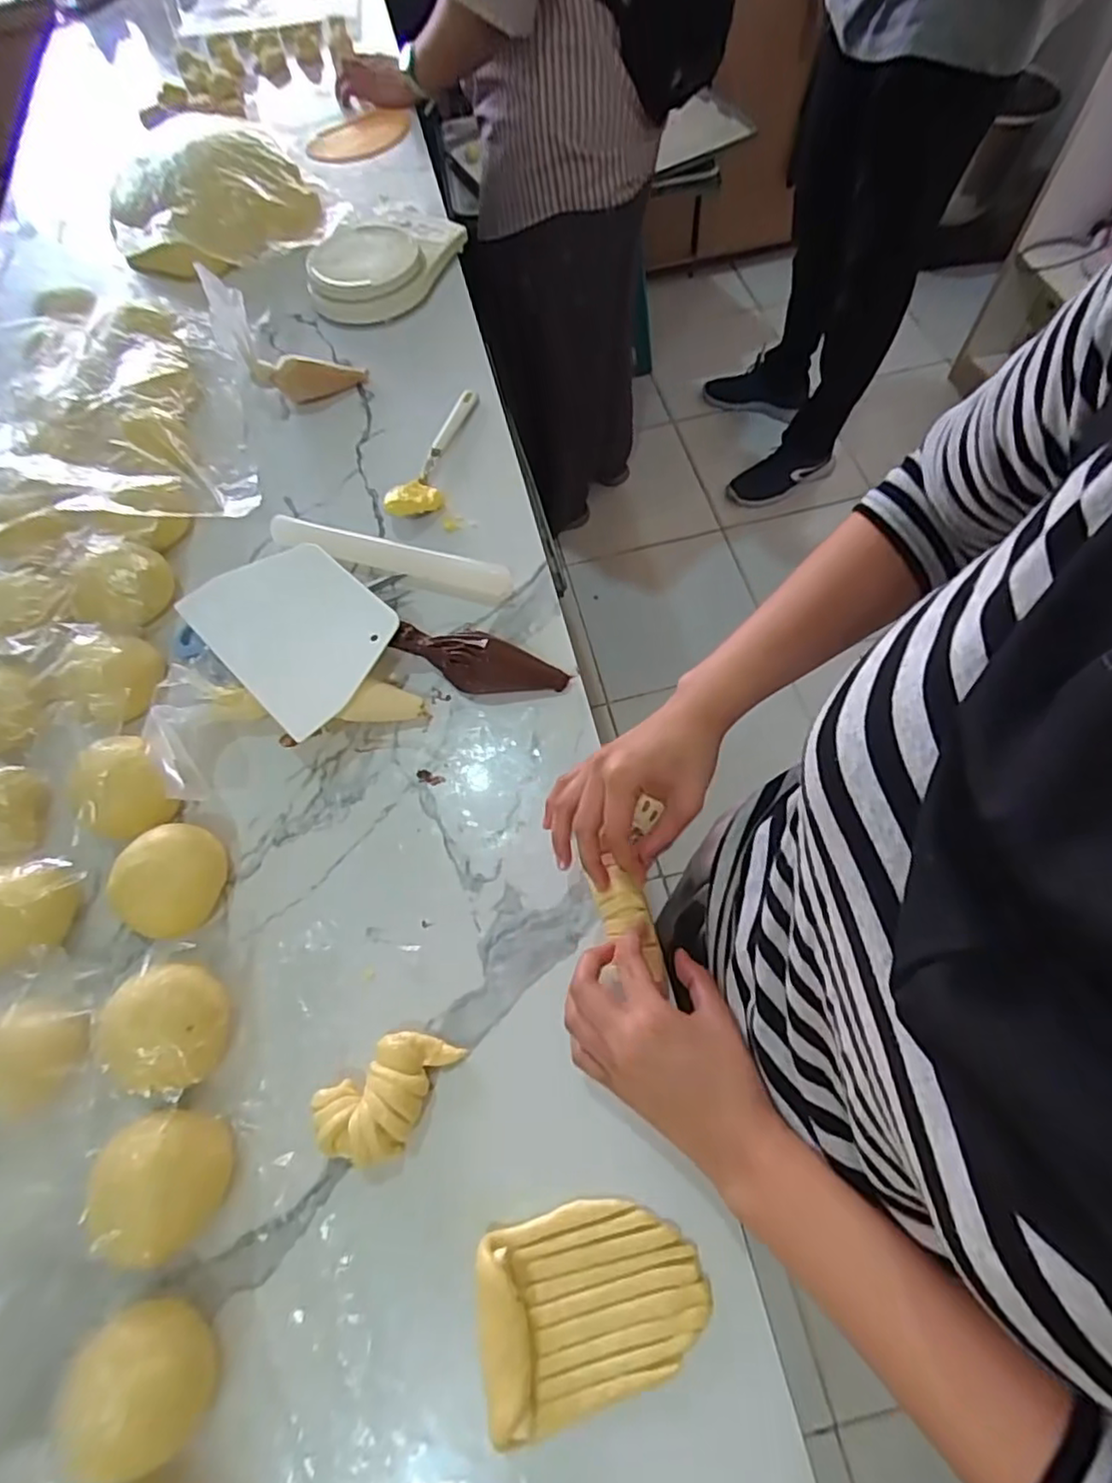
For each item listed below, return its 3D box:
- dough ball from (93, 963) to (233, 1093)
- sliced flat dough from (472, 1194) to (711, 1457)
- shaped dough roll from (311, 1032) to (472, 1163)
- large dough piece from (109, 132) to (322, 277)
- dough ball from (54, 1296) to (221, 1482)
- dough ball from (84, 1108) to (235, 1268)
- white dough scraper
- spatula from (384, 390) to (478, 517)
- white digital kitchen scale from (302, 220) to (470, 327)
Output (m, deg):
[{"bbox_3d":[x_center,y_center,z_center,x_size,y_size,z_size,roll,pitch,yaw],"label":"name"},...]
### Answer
[{"bbox_3d":[-0.239,0.173,0.401,0.068,0.036,0.069,-2,64,4],"label":"dough ball"},{"bbox_3d":[0.019,0.299,0.350,0.119,0.024,0.085,-18,64,-4],"label":"sliced flat dough"},{"bbox_3d":[-0.099,0.209,0.391,0.085,0.025,0.053,-38,68,-13],"label":"shaped dough roll"},{"bbox_3d":[-0.413,-0.650,0.796,0.233,0.052,0.222,-2,64,4],"label":"large dough piece"},{"bbox_3d":[-0.208,0.327,0.334,0.054,0.054,0.069,-20,64,-6],"label":"dough ball"},{"bbox_3d":[-0.221,0.246,0.365,0.066,0.037,0.071,-2,64,4],"label":"dough ball"},{"bbox_3d":[-0.207,-0.093,0.522,0.165,0.009,0.118,43,75,16],"label":"white dough scraper"},{"bbox_3d":[-0.106,-0.279,0.628,0.043,0.022,0.185,16,67,12],"label":"spatula"},{"bbox_3d":[-0.206,-0.571,0.768,0.149,0.049,0.190,16,67,12],"label":"white digital kitchen scale"}]

